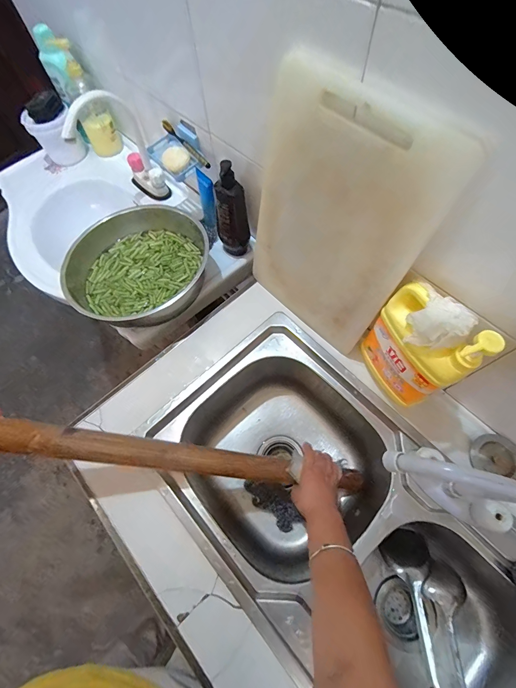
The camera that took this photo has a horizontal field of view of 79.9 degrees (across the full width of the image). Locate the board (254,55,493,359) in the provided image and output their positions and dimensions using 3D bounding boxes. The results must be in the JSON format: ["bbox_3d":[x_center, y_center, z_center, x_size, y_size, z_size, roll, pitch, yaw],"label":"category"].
[{"bbox_3d":[0.105,-0.172,0.487,0.024,0.372,0.271,-36,68,-28],"label":"board"}]

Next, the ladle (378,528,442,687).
[{"bbox_3d":[0.262,0.490,0.458,0.075,0.052,0.400,5,35,6],"label":"ladle"}]

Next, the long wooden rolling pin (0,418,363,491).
[{"bbox_3d":[-0.215,0.158,0.454,0.861,0.040,0.045,18,63,-23],"label":"long wooden rolling pin"}]

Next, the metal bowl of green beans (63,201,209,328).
[{"bbox_3d":[-0.251,-0.163,0.679,0.298,0.100,0.292,-1,65,3],"label":"metal bowl of green beans"}]

